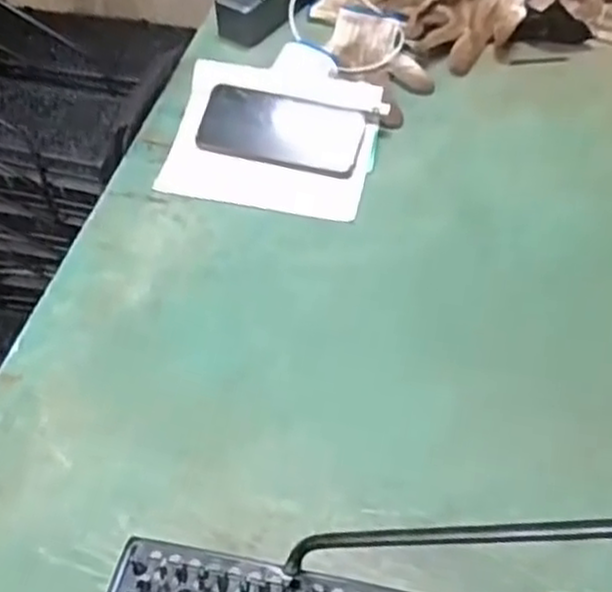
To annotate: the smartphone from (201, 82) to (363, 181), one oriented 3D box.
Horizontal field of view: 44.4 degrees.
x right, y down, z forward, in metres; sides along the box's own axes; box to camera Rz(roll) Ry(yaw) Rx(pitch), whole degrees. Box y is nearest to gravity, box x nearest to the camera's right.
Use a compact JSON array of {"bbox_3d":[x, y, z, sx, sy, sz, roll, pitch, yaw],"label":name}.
[{"bbox_3d":[-0.024,-0.169,0.763,0.163,0.006,0.082,13,70,10],"label":"smartphone"}]

